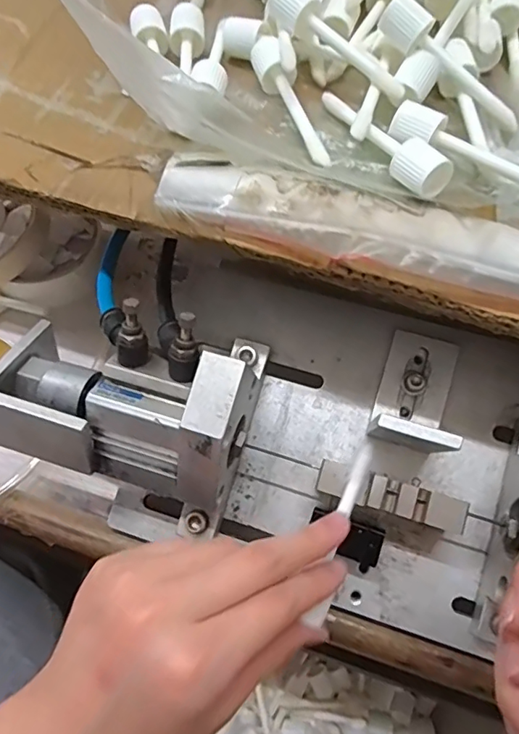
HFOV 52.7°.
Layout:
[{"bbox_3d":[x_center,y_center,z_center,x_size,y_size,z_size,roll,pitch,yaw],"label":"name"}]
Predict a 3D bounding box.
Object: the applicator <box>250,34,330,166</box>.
[{"bbox_3d":[0.015,-0.129,0.255,0.018,0.015,0.083,-16,64,-5],"label":"applicator"}]

